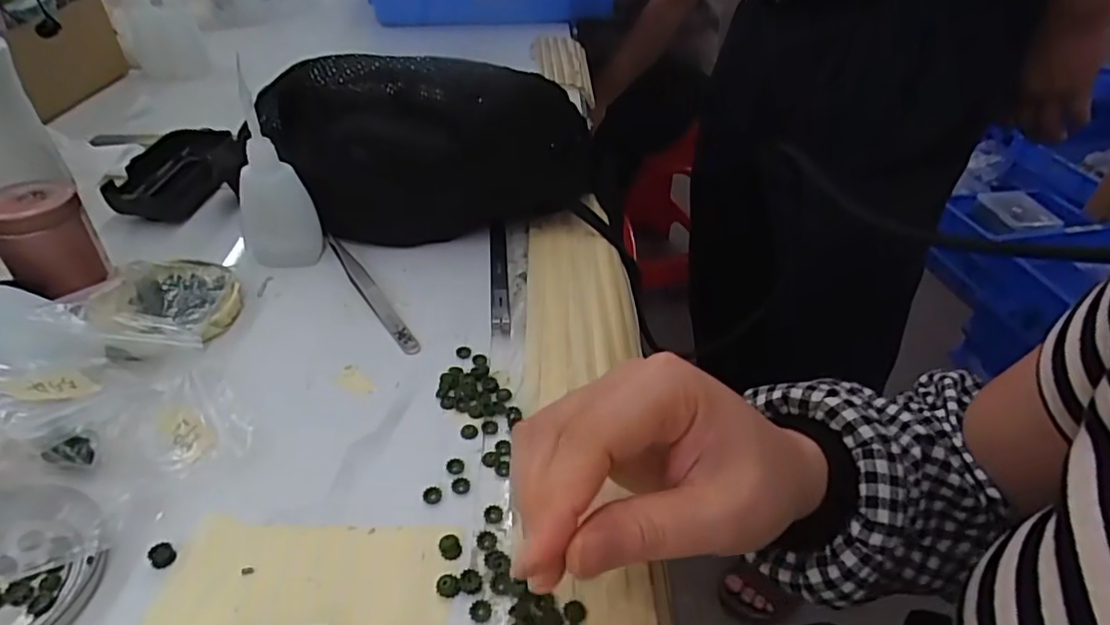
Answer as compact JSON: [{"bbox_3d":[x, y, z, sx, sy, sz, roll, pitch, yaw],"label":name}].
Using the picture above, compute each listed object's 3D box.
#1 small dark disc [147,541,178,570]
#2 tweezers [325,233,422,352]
[{"bbox_3d":[-0.155,0.095,0.242,0.009,0.004,0.010,-29,50,-35],"label":"small dark disc"},{"bbox_3d":[-0.115,-0.014,0.379,0.011,0.004,0.127,-22,46,-29],"label":"tweezers"}]

